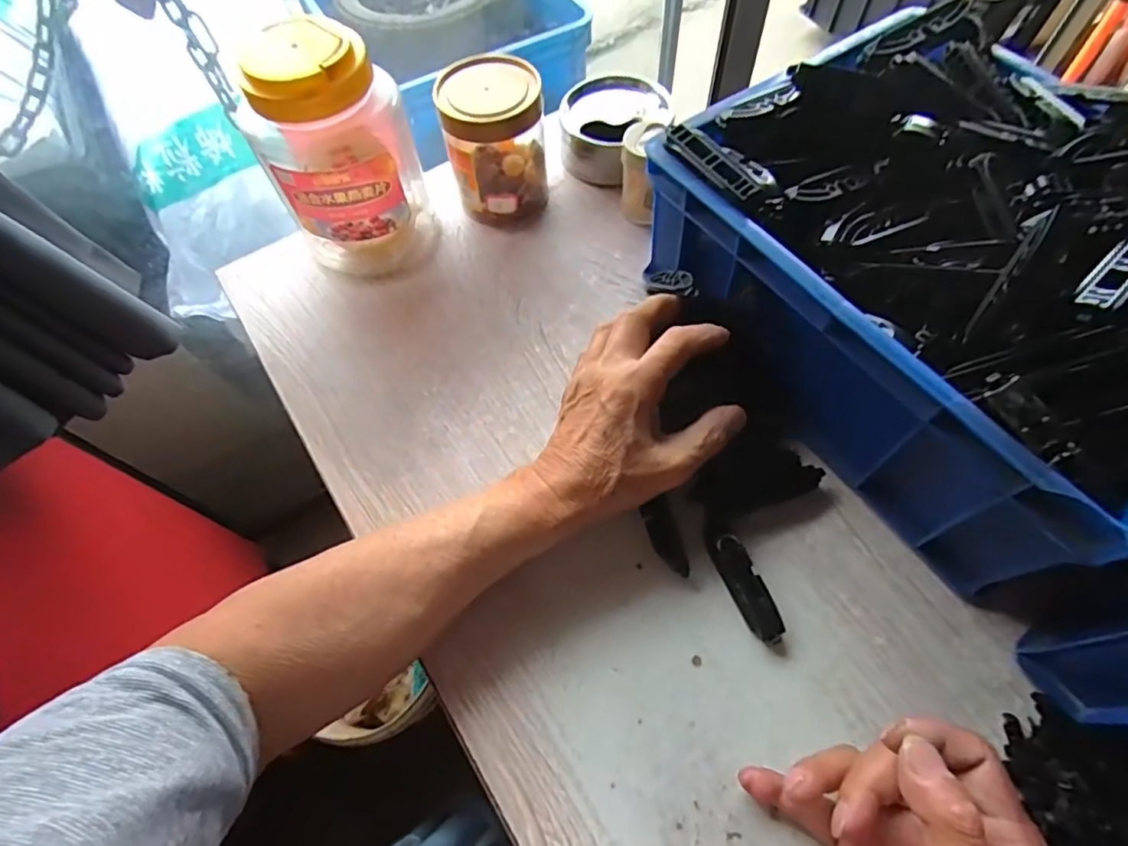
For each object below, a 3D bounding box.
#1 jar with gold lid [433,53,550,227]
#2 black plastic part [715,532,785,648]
[{"bbox_3d":[-0.056,-0.238,0.490,0.081,0.108,0.076,-1,62,3],"label":"jar with gold lid"},{"bbox_3d":[0.113,0.103,0.352,0.021,0.015,0.066,-19,63,-7],"label":"black plastic part"}]

